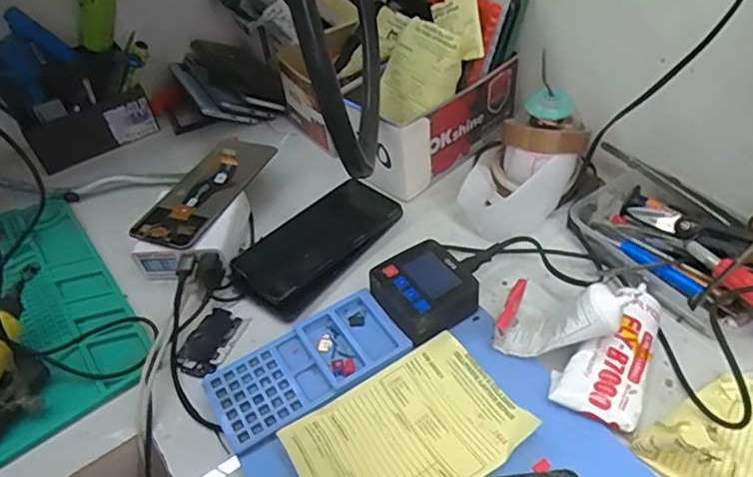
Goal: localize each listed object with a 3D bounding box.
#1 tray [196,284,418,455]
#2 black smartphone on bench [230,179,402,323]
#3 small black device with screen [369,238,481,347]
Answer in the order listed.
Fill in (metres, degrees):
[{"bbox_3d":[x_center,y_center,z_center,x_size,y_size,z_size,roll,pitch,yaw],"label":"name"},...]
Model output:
[{"bbox_3d":[-0.052,0.096,0.437,0.149,0.009,0.071,-27,47,-19],"label":"tray"},{"bbox_3d":[-0.053,-0.001,0.536,0.081,0.017,0.167,27,54,31],"label":"black smartphone on bench"},{"bbox_3d":[0.037,0.042,0.466,0.073,0.029,0.076,-27,47,-19],"label":"small black device with screen"}]

